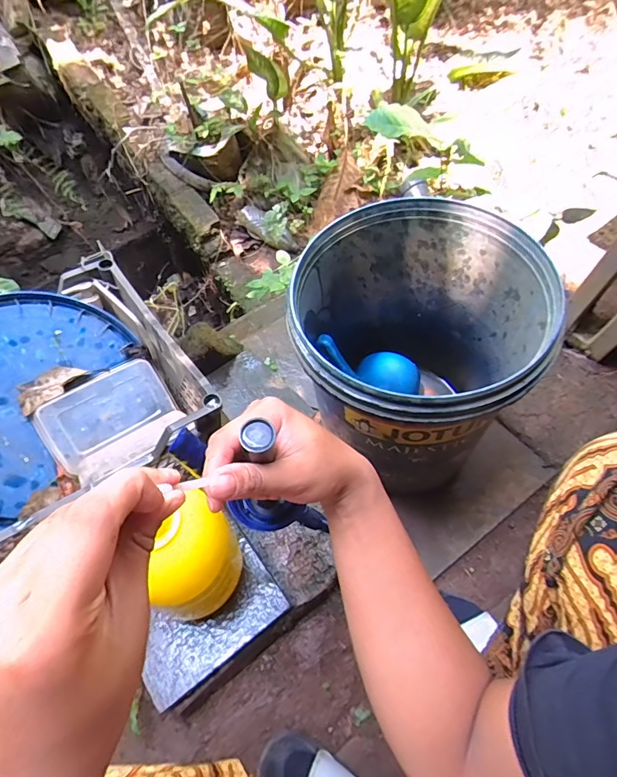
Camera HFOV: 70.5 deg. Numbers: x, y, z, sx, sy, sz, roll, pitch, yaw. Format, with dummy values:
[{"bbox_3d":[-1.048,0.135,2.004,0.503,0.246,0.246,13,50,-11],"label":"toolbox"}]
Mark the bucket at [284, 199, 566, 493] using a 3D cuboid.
[{"bbox_3d":[0.137,-0.051,0.622,0.290,0.318,0.303,-1,65,3],"label":"bucket"}]

